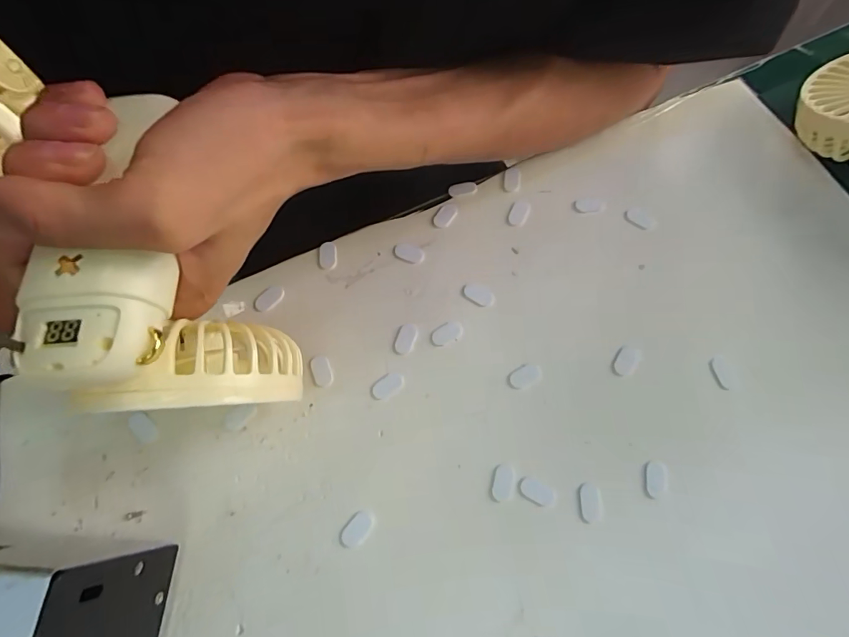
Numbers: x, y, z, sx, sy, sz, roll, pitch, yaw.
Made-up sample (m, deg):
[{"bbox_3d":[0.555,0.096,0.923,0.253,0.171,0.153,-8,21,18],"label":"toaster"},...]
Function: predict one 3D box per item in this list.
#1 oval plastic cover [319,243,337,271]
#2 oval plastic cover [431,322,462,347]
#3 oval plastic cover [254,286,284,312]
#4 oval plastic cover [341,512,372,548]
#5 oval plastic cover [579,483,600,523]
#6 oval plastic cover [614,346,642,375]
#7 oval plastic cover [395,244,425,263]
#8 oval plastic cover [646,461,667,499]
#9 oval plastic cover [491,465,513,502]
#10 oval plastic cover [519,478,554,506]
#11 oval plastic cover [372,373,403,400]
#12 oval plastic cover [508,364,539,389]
[{"bbox_3d":[-0.059,-0.039,0.268,0.011,0.004,0.018,-4,72,-2],"label":"oval plastic cover"},{"bbox_3d":[0.013,0.008,0.251,0.018,0.004,0.011,-26,74,-8],"label":"oval plastic cover"},{"bbox_3d":[-0.091,-0.012,0.260,0.011,0.004,0.018,41,76,12],"label":"oval plastic cover"},{"bbox_3d":[-0.034,0.105,0.219,0.010,0.004,0.017,35,75,10],"label":"oval plastic cover"},{"bbox_3d":[0.083,0.092,0.222,0.010,0.004,0.018,3,72,1],"label":"oval plastic cover"},{"bbox_3d":[0.114,0.023,0.247,0.012,0.004,0.018,35,75,10],"label":"oval plastic cover"},{"bbox_3d":[-0.009,-0.040,0.269,0.019,0.004,0.011,20,73,6],"label":"oval plastic cover"},{"bbox_3d":[0.118,0.082,0.226,0.009,0.004,0.017,14,73,4],"label":"oval plastic cover"},{"bbox_3d":[0.040,0.084,0.225,0.010,0.004,0.017,12,73,3],"label":"oval plastic cover"},{"bbox_3d":[0.057,0.087,0.223,0.017,0.004,0.009,30,74,9],"label":"oval plastic cover"},{"bbox_3d":[-0.021,0.037,0.243,0.018,0.004,0.011,-33,75,-10],"label":"oval plastic cover"},{"bbox_3d":[0.055,0.031,0.244,0.017,0.004,0.010,-32,75,-10],"label":"oval plastic cover"}]

